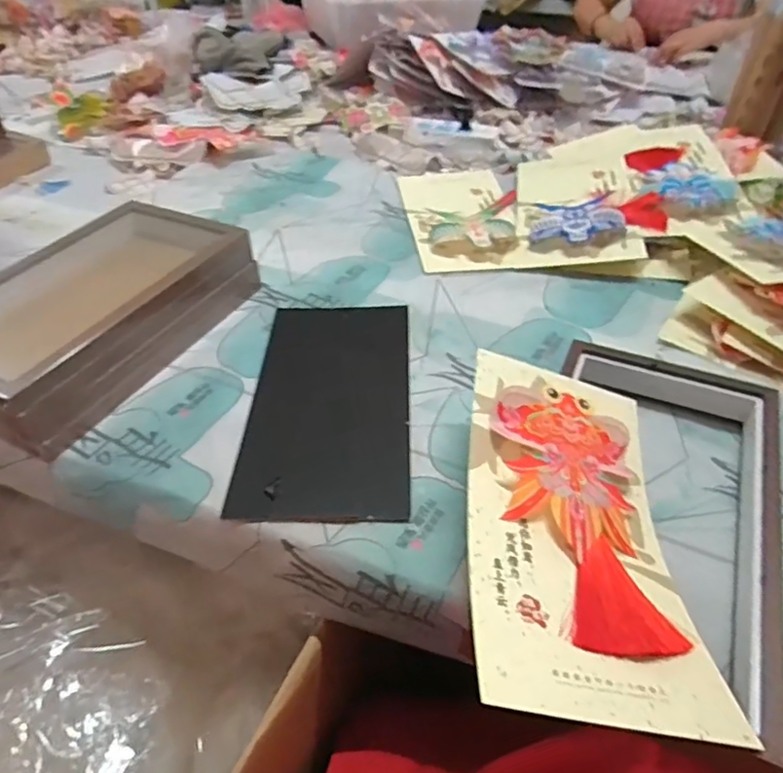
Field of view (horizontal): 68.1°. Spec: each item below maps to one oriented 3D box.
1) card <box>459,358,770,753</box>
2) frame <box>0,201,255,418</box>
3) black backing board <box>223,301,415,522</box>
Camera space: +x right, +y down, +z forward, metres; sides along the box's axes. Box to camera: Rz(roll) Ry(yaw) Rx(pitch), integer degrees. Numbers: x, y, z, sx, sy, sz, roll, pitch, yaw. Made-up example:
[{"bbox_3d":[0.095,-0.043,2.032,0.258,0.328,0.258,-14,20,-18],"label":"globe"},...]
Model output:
[{"bbox_3d":[0.152,0.102,0.459,0.184,0.035,0.311,15,42,-6],"label":"card"},{"bbox_3d":[-0.345,-0.108,0.674,0.197,0.053,0.363,19,47,20],"label":"frame"},{"bbox_3d":[-0.065,0.009,0.634,0.167,0.009,0.321,-1,43,1],"label":"black backing board"}]

